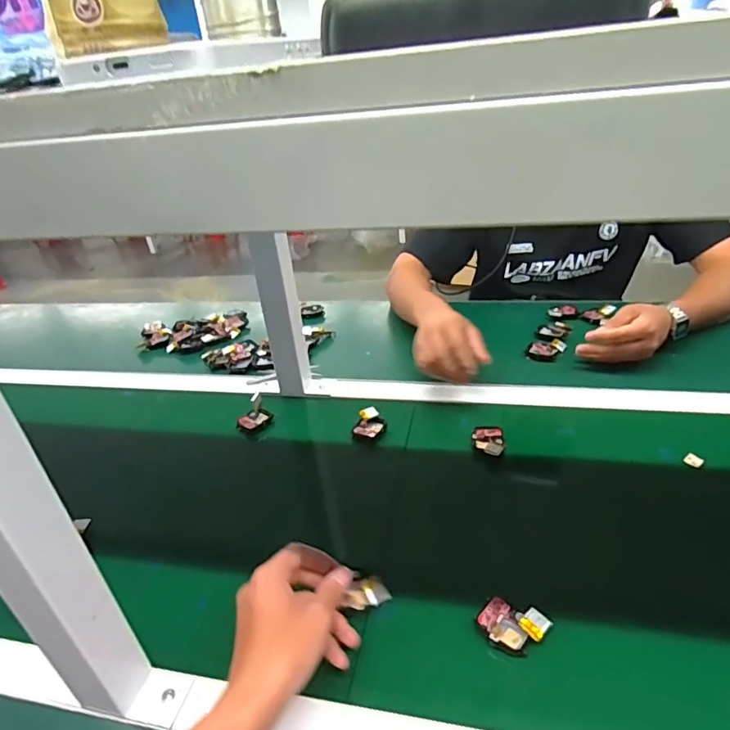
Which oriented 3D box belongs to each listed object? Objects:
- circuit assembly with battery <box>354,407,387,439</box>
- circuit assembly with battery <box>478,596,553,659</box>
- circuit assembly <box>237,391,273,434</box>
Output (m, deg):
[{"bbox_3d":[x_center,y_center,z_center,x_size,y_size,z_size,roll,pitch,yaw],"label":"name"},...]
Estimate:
[{"bbox_3d":[0.009,0.076,0.674,0.037,0.018,0.044,7,33,19],"label":"circuit assembly with battery"},{"bbox_3d":[0.121,0.215,0.423,0.053,0.016,0.037,10,34,23],"label":"circuit assembly with battery"},{"bbox_3d":[-0.154,0.064,0.706,0.046,0.031,0.032,-27,38,-32],"label":"circuit assembly"}]

